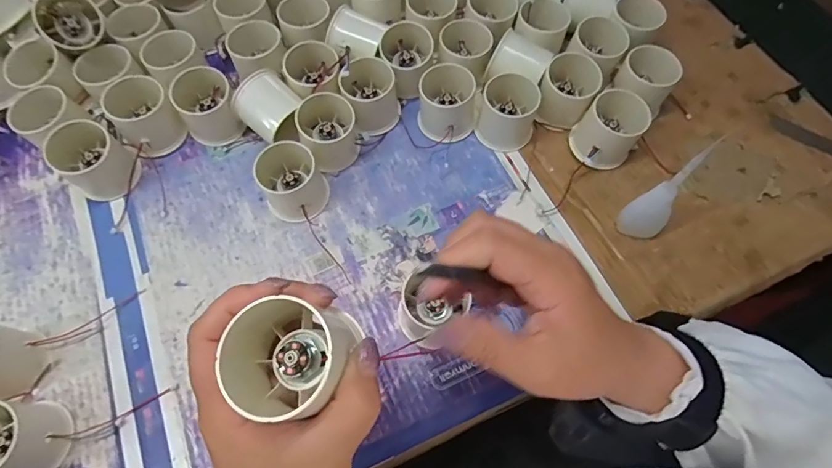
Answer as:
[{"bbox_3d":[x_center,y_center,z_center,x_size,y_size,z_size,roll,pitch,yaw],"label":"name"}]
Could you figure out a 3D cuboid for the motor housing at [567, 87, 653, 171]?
[{"bbox_3d":[0.176,-0.094,0.418,0.054,0.048,0.062,33,70,14],"label":"motor housing"}]

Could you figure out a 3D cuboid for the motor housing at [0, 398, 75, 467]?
[{"bbox_3d":[-0.282,0.144,0.317,0.055,0.049,0.055,0,66,1],"label":"motor housing"}]

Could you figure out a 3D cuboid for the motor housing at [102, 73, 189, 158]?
[{"bbox_3d":[-0.247,-0.107,0.420,0.052,0.051,0.054,0,66,0],"label":"motor housing"}]

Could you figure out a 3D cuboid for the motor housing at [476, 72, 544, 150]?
[{"bbox_3d":[0.088,-0.116,0.432,0.054,0.049,0.052,0,66,0],"label":"motor housing"}]

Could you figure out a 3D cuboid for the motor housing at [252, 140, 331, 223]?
[{"bbox_3d":[-0.110,-0.049,0.405,0.055,0.048,0.066,-30,69,-12],"label":"motor housing"}]

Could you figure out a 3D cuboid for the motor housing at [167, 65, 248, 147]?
[{"bbox_3d":[-0.195,-0.120,0.428,0.052,0.048,0.060,-26,68,-11],"label":"motor housing"}]

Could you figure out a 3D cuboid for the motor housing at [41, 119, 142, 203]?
[{"bbox_3d":[-0.282,-0.064,0.401,0.060,0.049,0.055,33,70,14],"label":"motor housing"}]

